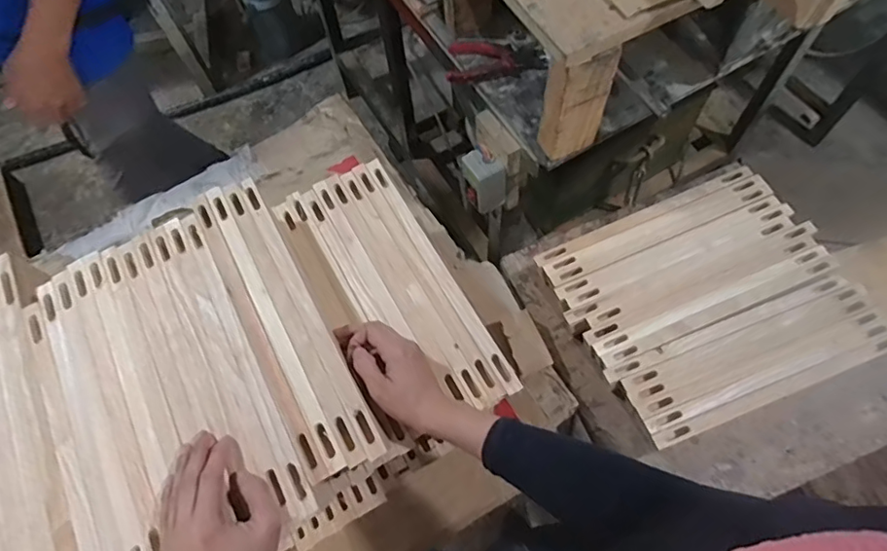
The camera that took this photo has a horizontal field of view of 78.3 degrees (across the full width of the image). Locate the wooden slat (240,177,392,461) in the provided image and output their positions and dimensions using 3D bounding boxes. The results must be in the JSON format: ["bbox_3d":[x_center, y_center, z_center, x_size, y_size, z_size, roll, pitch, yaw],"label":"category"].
[{"bbox_3d":[-0.147,0.039,0.603,0.022,0.061,0.356,-29,67,-9],"label":"wooden slat"}]

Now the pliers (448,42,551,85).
[{"bbox_3d":[0.086,-0.346,0.865,0.155,0.030,0.072,-5,65,1],"label":"pliers"}]

